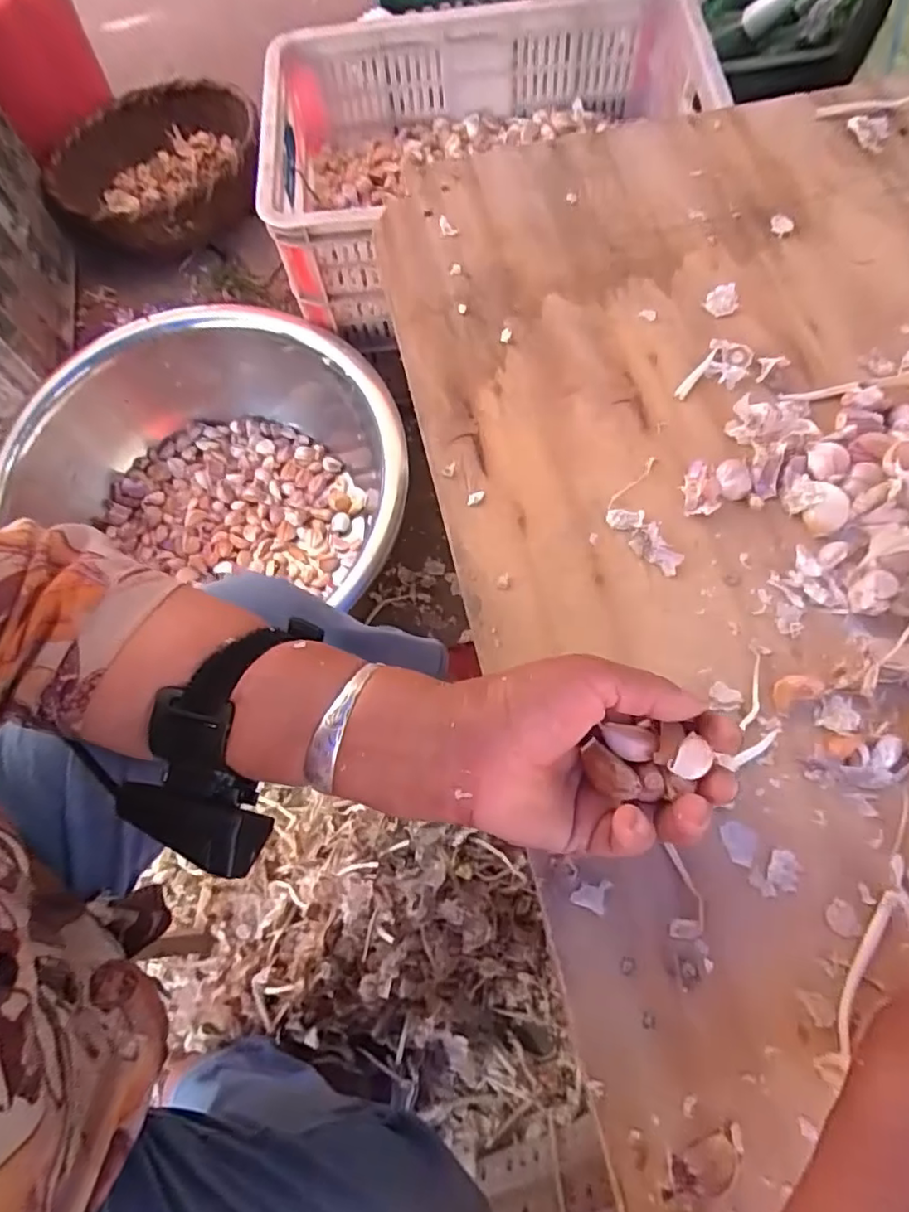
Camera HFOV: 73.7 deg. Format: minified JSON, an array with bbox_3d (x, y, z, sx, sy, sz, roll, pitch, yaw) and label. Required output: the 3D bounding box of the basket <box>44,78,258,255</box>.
[{"bbox_3d":[-0.495,-0.734,1.012,0.315,0.100,0.303,0,72,0],"label":"basket"}]

